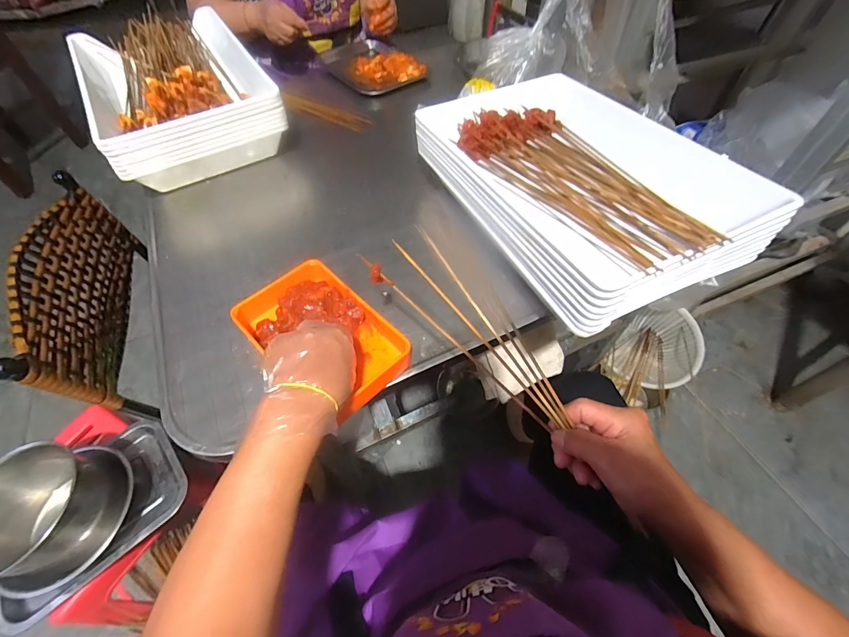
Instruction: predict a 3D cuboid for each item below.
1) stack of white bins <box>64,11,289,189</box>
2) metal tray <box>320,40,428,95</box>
[{"bbox_3d":[-0.431,-0.381,0.660,0.263,0.117,0.345,-31,60,-19],"label":"stack of white bins"},{"bbox_3d":[-0.125,-0.587,0.851,0.170,0.026,0.229,-24,58,-15],"label":"metal tray"}]

